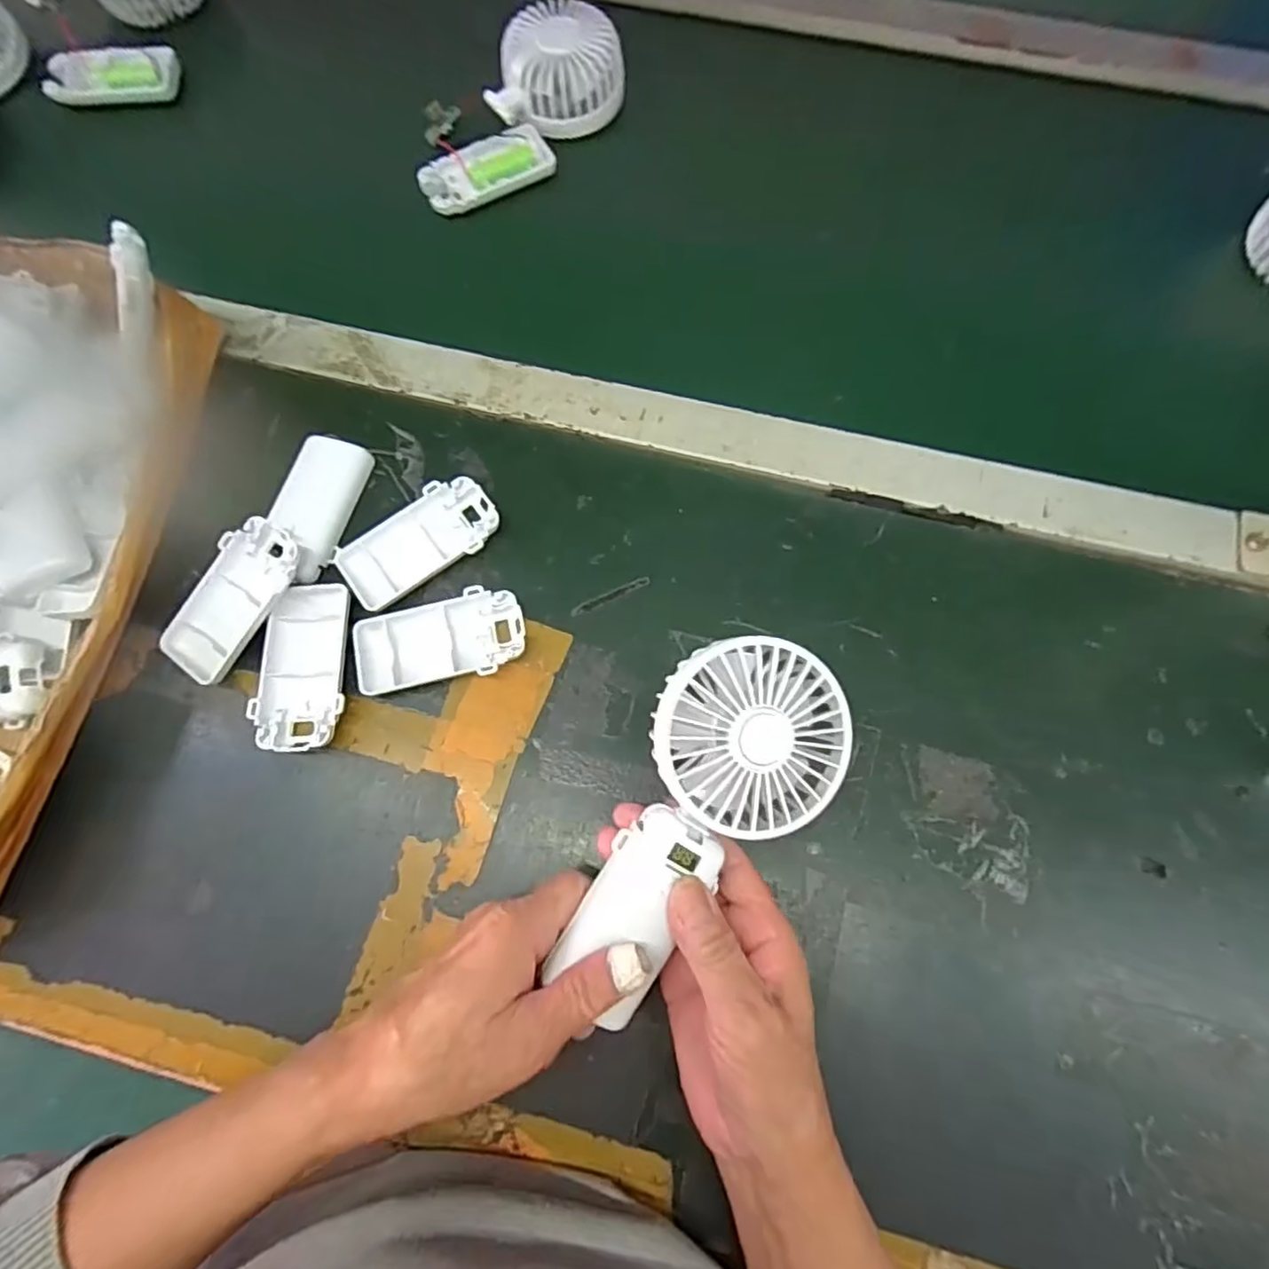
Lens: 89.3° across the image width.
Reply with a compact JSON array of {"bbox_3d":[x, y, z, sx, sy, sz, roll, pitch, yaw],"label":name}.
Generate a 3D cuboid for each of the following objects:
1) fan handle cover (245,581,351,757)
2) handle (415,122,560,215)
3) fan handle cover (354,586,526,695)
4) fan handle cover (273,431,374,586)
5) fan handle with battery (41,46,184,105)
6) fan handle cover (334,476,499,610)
[{"bbox_3d":[-0.190,0.018,0.370,0.050,0.014,0.094,-5,74,-1],"label":"fan handle cover"},{"bbox_3d":[-0.108,-0.341,0.473,0.096,0.019,0.046,-21,75,-6],"label":"handle"},{"bbox_3d":[-0.112,0.004,0.374,0.095,0.015,0.048,-14,74,-4],"label":"fan handle cover"},{"bbox_3d":[-0.198,-0.081,0.396,0.041,0.014,0.095,13,74,4],"label":"fan handle cover"},{"bbox_3d":[-0.406,-0.437,0.499,0.096,0.015,0.039,-4,74,-1],"label":"fan handle with battery"},{"bbox_3d":[-0.130,-0.056,0.392,0.096,0.013,0.049,-33,76,-9],"label":"fan handle cover"}]

